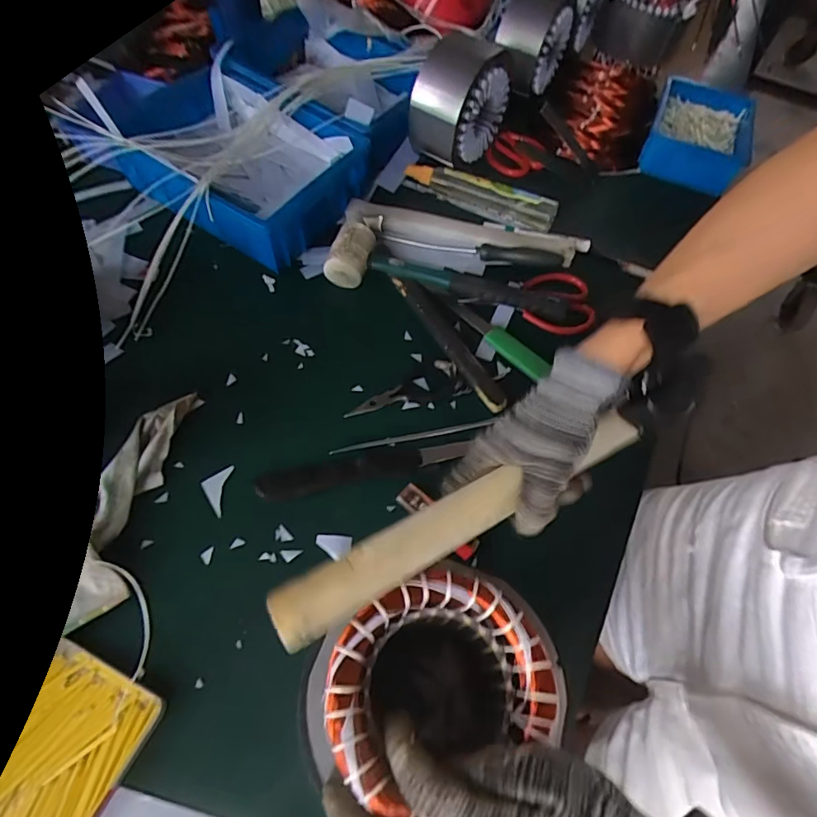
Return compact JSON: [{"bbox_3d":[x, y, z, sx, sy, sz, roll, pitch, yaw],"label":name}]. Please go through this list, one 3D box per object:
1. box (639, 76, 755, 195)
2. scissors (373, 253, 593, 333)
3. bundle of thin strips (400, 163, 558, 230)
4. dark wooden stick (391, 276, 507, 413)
[{"bbox_3d":[0.474,-0.457,0.784,0.150,0.040,0.255,22,62,8],"label":"box"},{"bbox_3d":[0.096,-0.163,0.597,0.264,0.021,0.089,19,61,6],"label":"scissors"},{"bbox_3d":[0.100,-0.298,0.666,0.210,0.037,0.045,26,62,11],"label":"bundle of thin strips"},{"bbox_3d":[0.047,-0.080,0.553,0.030,0.014,0.204,-27,66,-17],"label":"dark wooden stick"}]

